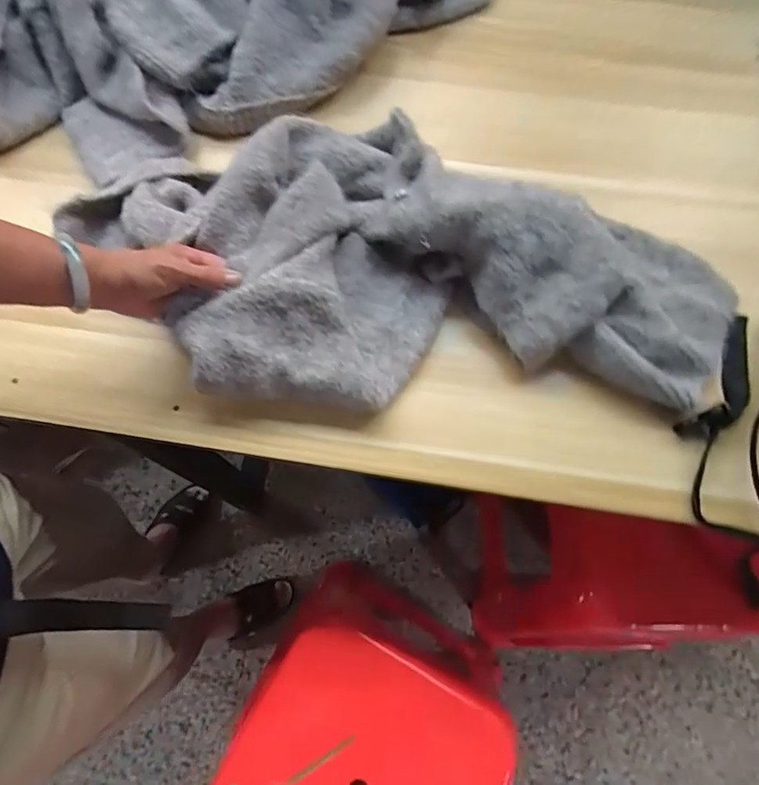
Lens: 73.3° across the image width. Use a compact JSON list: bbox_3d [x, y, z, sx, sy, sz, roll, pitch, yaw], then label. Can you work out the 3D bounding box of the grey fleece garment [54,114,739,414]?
[{"bbox_3d":[0.024,-0.138,0.539,0.695,0.106,0.302,8,64,-2],"label":"grey fleece garment"}]

